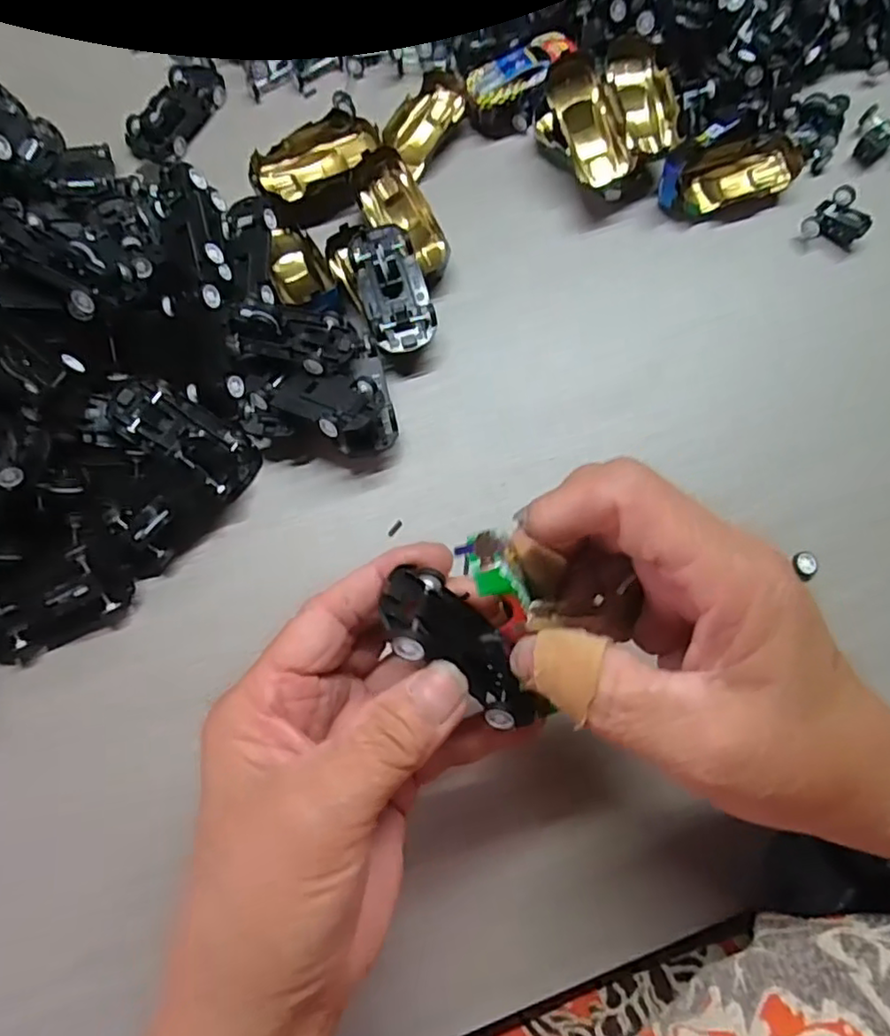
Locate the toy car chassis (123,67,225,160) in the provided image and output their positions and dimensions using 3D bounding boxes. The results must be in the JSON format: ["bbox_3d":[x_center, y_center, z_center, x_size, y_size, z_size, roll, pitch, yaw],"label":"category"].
[{"bbox_3d":[-0.144,-0.221,0.342,0.032,0.013,0.065,24,75,5],"label":"toy car chassis"}]

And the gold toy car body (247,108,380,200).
[{"bbox_3d":[-0.067,-0.185,0.328,0.067,0.019,0.025,-38,78,-11],"label":"gold toy car body"}]

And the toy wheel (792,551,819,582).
[{"bbox_3d":[0.160,0.021,0.283,0.008,0.006,0.013,-3,74,-2],"label":"toy wheel"}]

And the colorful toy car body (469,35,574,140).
[{"bbox_3d":[0.043,-0.232,0.340,0.065,0.023,0.031,-33,78,-10],"label":"colorful toy car body"}]

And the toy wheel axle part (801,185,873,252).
[{"bbox_3d":[0.204,-0.153,0.330,0.026,0.016,0.031,43,78,10],"label":"toy wheel axle part"}]

